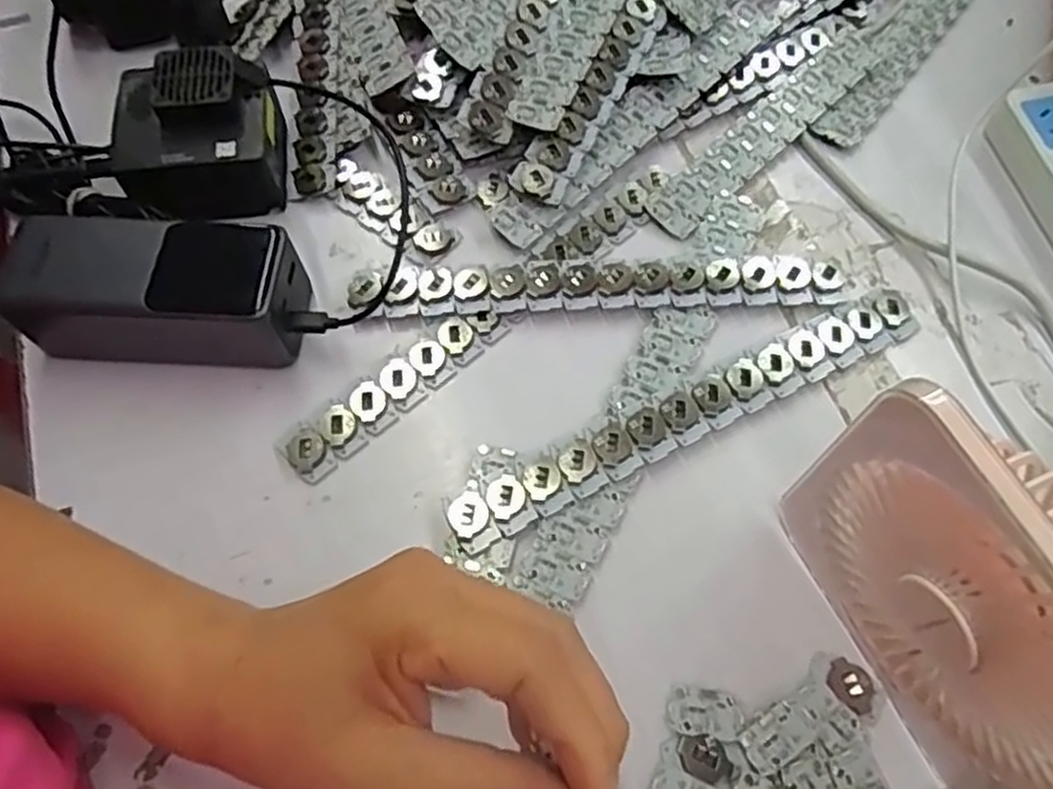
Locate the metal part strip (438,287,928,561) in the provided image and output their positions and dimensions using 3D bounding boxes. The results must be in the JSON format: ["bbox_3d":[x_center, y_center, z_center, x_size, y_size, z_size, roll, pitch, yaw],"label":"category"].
[{"bbox_3d":[0.080,0.008,0.358,0.247,0.005,0.026,-25,78,-12],"label":"metal part strip"}]

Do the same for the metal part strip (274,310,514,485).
[{"bbox_3d":[-0.062,-0.004,0.370,0.124,0.006,0.028,-38,70,-15],"label":"metal part strip"}]

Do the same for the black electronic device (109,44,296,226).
[{"bbox_3d":[-0.172,-0.132,0.403,0.082,0.055,0.079,-12,65,-5],"label":"black electronic device"}]

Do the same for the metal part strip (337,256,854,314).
[{"bbox_3d":[0.037,-0.056,0.387,0.248,0.009,0.028,-1,76,0],"label":"metal part strip"}]

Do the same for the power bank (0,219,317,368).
[{"bbox_3d":[-0.176,-0.049,0.367,0.135,0.053,0.054,3,65,3],"label":"power bank"}]

